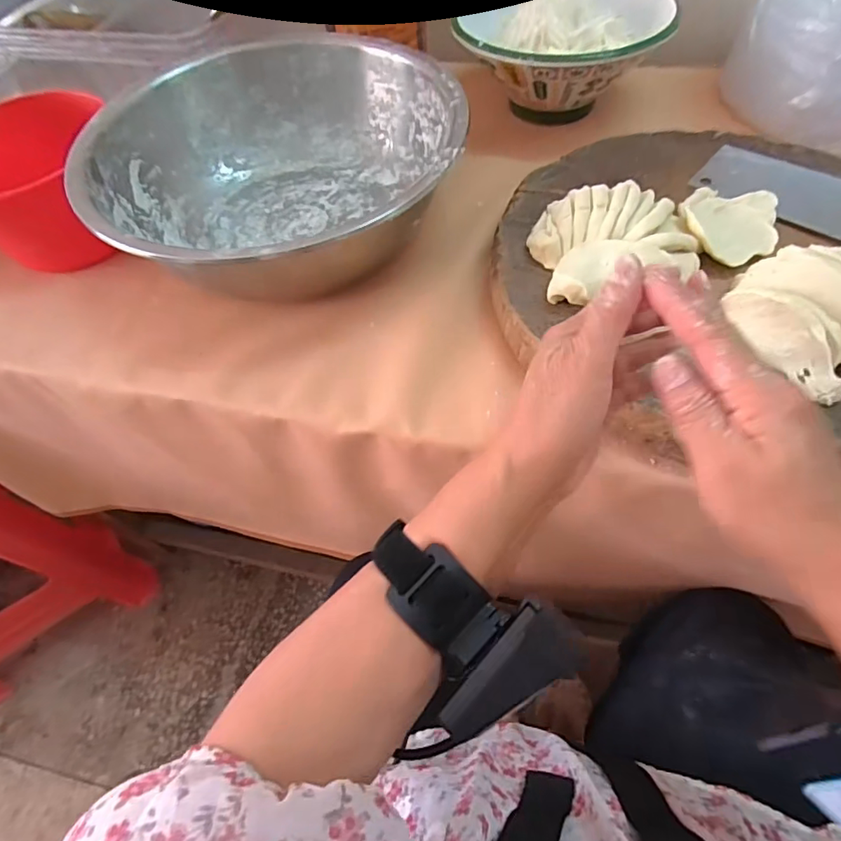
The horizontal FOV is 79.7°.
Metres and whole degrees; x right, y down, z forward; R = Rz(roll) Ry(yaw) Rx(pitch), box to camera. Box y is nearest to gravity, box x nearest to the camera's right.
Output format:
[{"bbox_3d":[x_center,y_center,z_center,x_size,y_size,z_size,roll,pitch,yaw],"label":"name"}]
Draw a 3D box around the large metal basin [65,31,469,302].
[{"bbox_3d":[-0.127,-0.235,0.481,0.323,0.100,0.326,-2,57,3],"label":"large metal basin"}]

